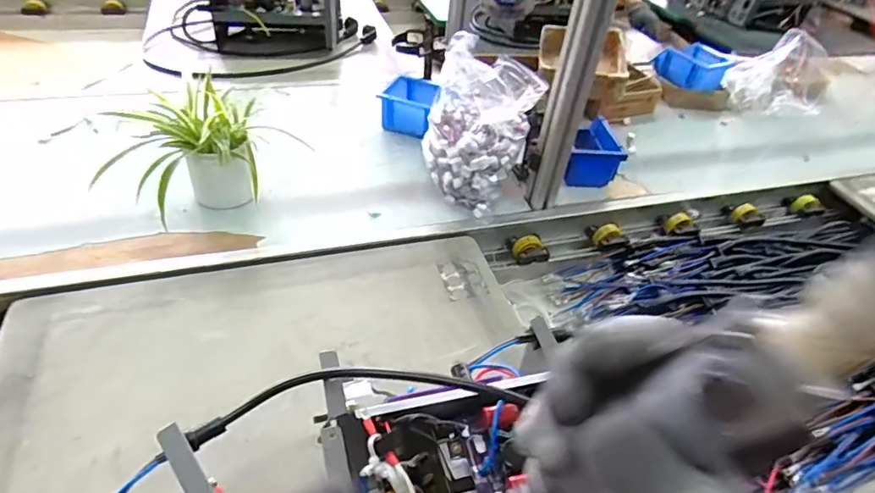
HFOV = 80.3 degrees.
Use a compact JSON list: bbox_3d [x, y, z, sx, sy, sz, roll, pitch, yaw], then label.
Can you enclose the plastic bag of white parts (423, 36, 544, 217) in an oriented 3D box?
[{"bbox_3d":[0.059,-0.173,0.808,0.159,0.215,0.141,19,43,12],"label":"plastic bag of white parts"}]

